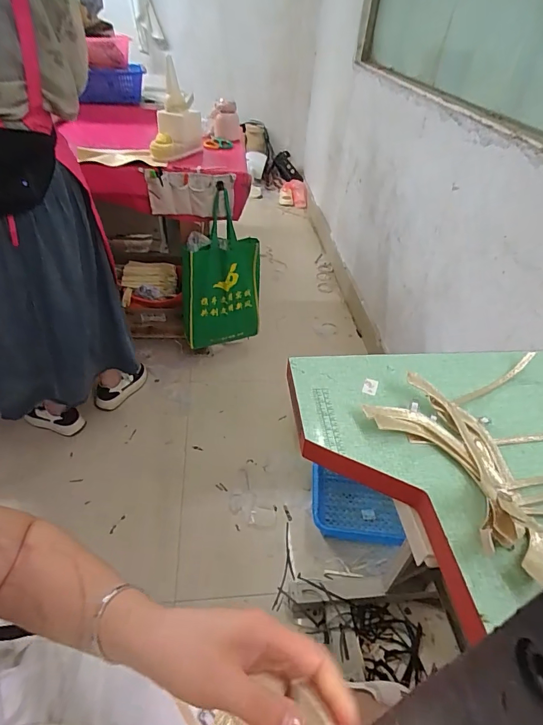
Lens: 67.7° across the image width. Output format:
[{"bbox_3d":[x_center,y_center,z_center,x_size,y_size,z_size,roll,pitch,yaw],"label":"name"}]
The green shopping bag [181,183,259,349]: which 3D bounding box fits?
[{"bbox_3d":[-0.181,-0.291,1.472,0.283,0.504,0.110,-7,43,-13],"label":"green shopping bag"}]

